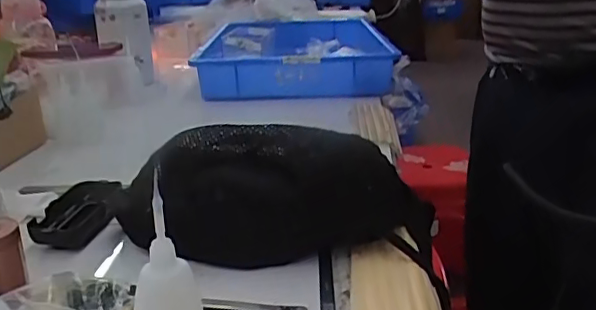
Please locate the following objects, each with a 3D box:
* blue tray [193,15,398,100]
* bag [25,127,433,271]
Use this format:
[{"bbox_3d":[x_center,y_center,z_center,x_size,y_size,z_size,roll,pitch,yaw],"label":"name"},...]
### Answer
[{"bbox_3d":[-0.003,-0.225,1.241,0.350,0.076,0.577,0,20,1],"label":"blue tray"},{"bbox_3d":[-0.064,0.029,0.517,0.358,0.100,0.122,2,20,7],"label":"bag"}]

